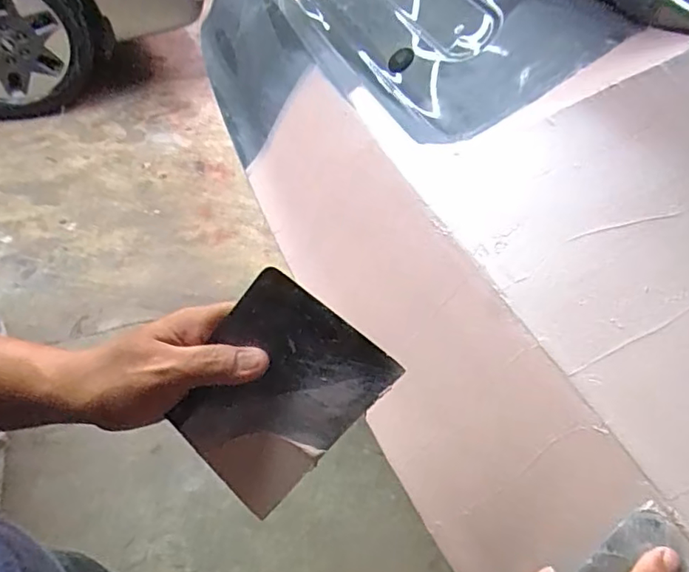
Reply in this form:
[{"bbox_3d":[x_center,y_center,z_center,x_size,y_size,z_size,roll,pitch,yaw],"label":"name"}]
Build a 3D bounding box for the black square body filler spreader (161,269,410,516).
[{"bbox_3d":[-0.045,0.066,0.341,0.097,0.136,0.004,42,20,4],"label":"black square body filler spreader"}]

